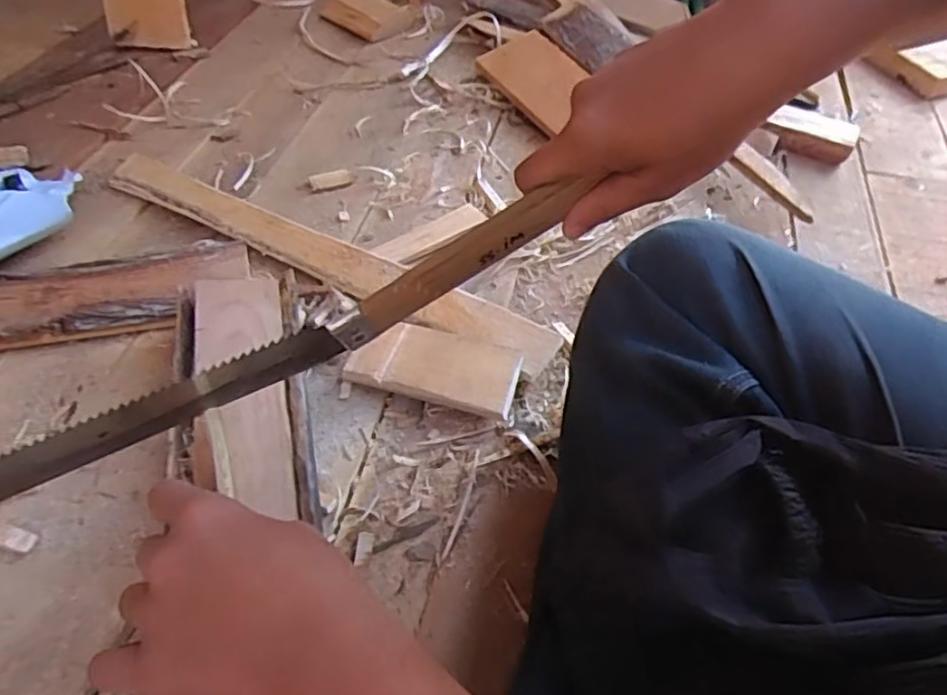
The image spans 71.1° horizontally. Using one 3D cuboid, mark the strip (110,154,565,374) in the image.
[{"bbox_3d":[-0.146,-0.089,0.604,0.474,0.030,0.053,27,53,18],"label":"strip"}]

